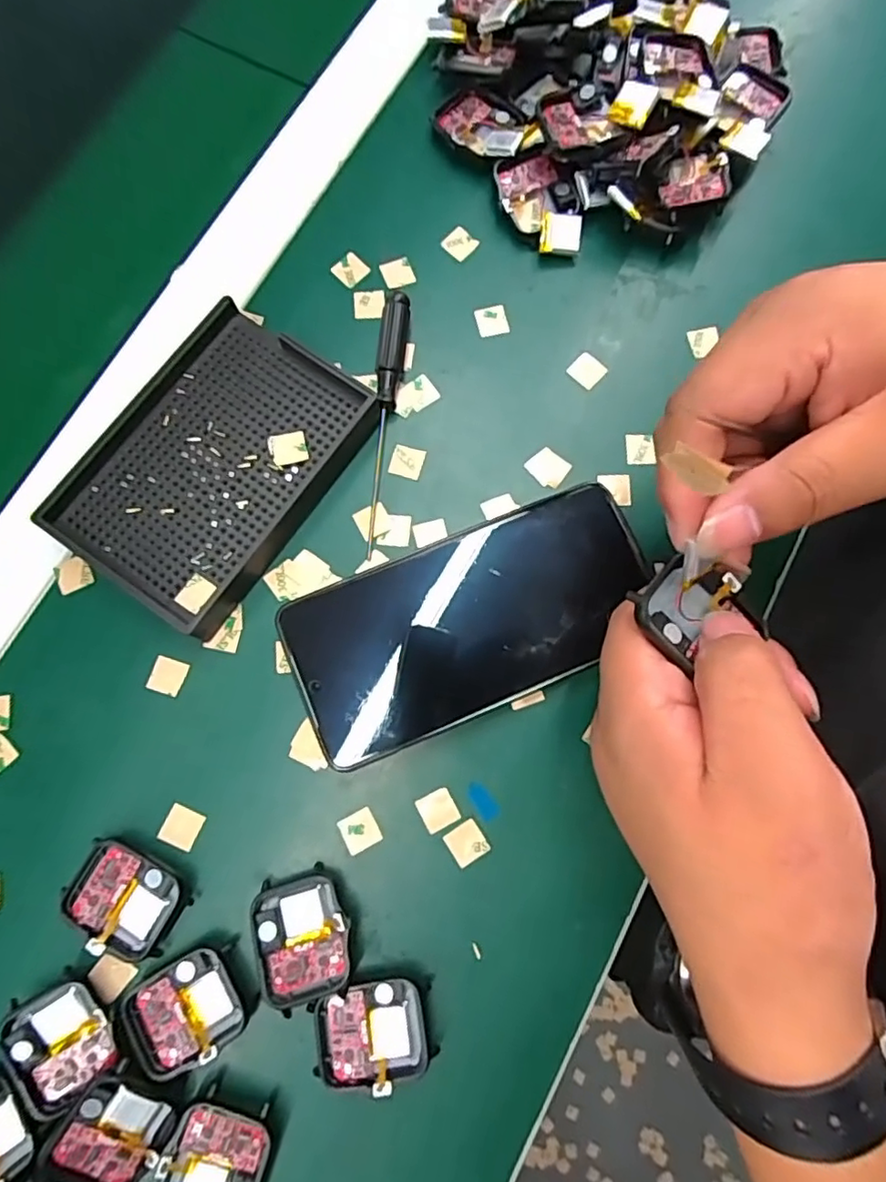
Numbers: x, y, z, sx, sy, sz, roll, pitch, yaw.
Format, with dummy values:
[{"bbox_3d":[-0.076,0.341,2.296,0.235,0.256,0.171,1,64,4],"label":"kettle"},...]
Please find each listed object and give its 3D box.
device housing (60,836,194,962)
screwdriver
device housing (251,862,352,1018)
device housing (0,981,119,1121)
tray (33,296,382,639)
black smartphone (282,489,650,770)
[{"bbox_3d":[-0.131,0.127,0.249,0.046,0.008,0.037,29,79,6],"label":"device housing"},{"bbox_3d":[-0.029,-0.083,0.290,0.013,0.016,0.127,7,78,1],"label":"screwdriver"},{"bbox_3d":[-0.057,0.141,0.246,0.037,0.013,0.045,-15,78,-4],"label":"device housing"},{"bbox_3d":[-0.152,0.177,0.235,0.040,0.007,0.041,-41,81,-8],"label":"device housing"},{"bbox_3d":[-0.107,-0.059,0.282,0.097,0.023,0.133,34,80,7],"label":"tray"},{"bbox_3d":[0.013,0.013,0.272,0.159,0.015,0.076,-21,79,-5],"label":"black smartphone"}]

